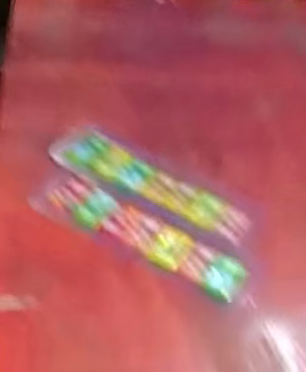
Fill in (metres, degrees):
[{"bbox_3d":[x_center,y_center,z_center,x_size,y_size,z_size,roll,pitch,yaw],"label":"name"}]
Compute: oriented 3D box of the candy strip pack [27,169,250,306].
[{"bbox_3d":[-0.008,0.026,0.343,0.134,0.010,0.035,22,45,18],"label":"candy strip pack"}]

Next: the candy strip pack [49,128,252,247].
[{"bbox_3d":[-0.005,-0.001,0.374,0.138,0.010,0.037,27,46,22],"label":"candy strip pack"}]

